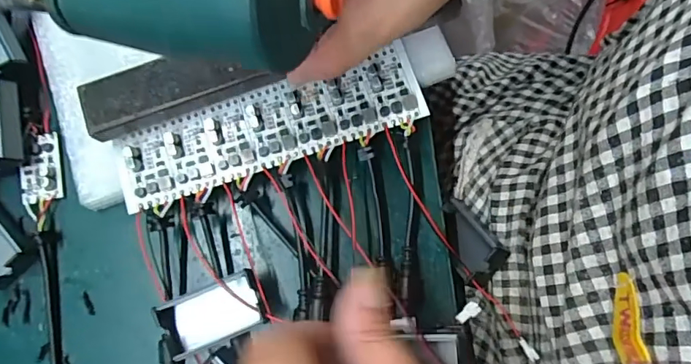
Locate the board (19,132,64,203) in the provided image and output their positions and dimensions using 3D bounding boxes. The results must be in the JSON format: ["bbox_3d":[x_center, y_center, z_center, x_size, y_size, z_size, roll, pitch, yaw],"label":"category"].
[{"bbox_3d":[-0.179,-0.009,0.284,0.023,0.009,0.040,-7,78,-2],"label":"board"}]

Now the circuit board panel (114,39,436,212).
[{"bbox_3d":[-0.042,-0.032,0.272,0.170,0.005,0.045,-18,80,-2],"label":"circuit board panel"}]

